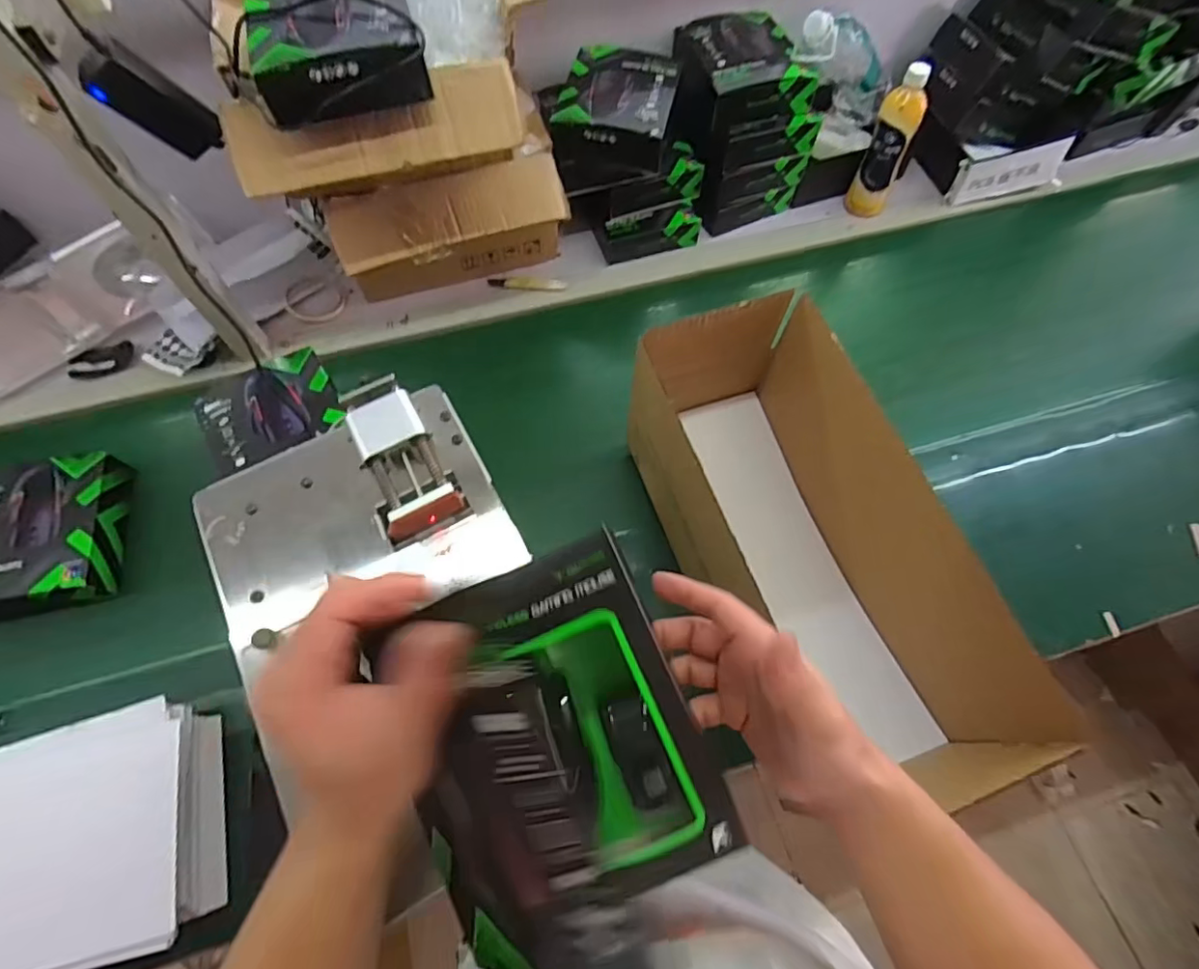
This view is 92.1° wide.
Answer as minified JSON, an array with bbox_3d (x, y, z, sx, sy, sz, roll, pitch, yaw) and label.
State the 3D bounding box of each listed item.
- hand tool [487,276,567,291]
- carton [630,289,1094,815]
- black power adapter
[{"bbox_3d":[-0.116,-0.323,0.930,0.123,0.008,0.022,5,64,1],"label":"hand tool"},{"bbox_3d":[0.209,0.076,0.655,0.206,0.286,0.481,-18,66,-9],"label":"carton"},{"bbox_3d":[-0.418,-0.359,0.551,0.049,0.107,0.027,-45,69,14],"label":"black power adapter"}]

